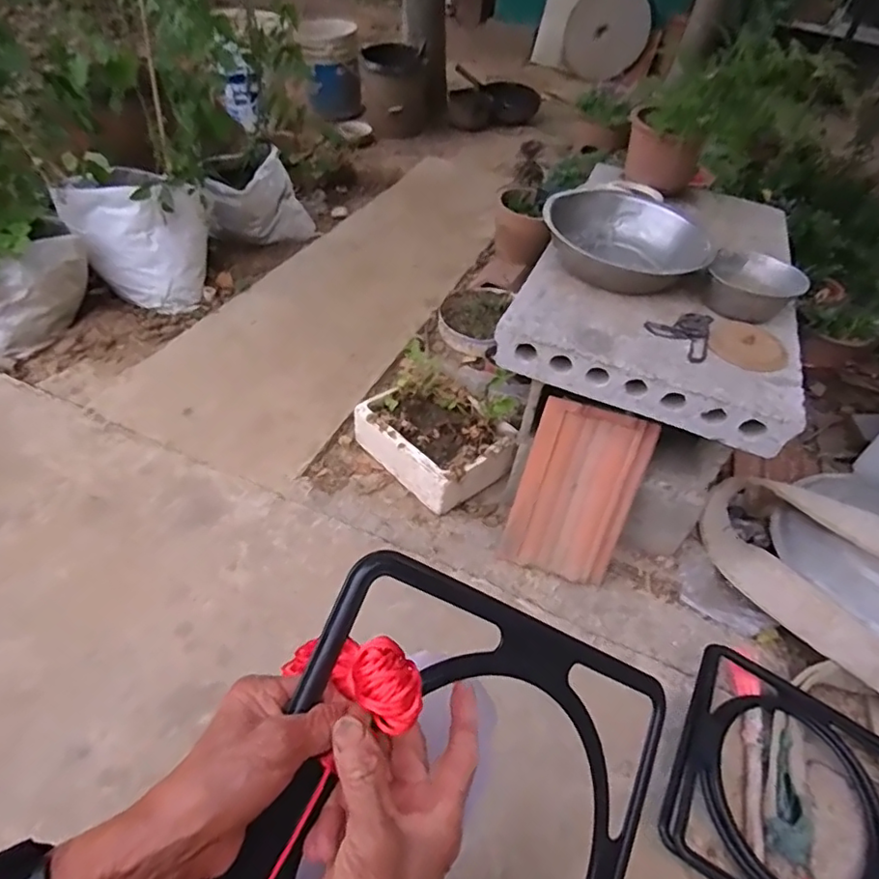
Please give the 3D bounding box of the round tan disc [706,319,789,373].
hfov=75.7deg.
[{"bbox_3d":[0.521,-0.163,0.960,0.127,0.012,0.125,3,46,-3],"label":"round tan disc"}]

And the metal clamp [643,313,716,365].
[{"bbox_3d":[0.433,-0.185,0.969,0.121,0.012,0.112,-25,54,-27],"label":"metal clamp"}]

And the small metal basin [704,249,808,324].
[{"bbox_3d":[0.560,-0.273,1.013,0.158,0.067,0.139,29,50,20],"label":"small metal basin"}]

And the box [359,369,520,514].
[{"bbox_3d":[-0.008,-0.015,1.241,0.306,0.124,0.251,38,54,26],"label":"box"}]

